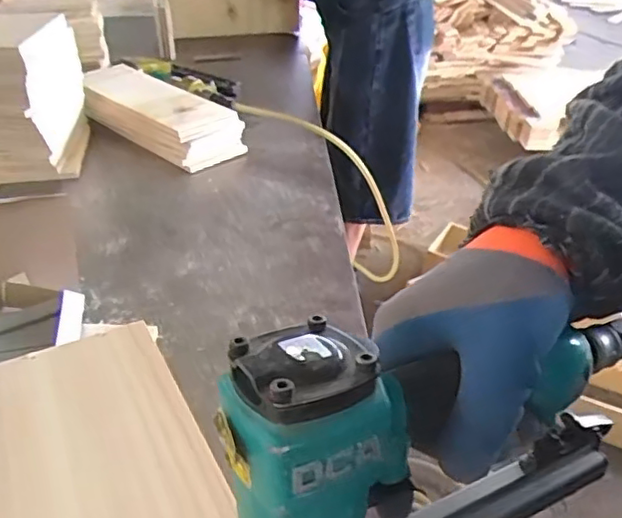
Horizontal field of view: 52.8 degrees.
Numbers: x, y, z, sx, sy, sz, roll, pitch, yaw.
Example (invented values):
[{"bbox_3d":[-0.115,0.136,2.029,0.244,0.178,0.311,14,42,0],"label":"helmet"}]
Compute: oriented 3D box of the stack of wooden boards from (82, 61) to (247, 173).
[{"bbox_3d":[-0.274,-0.262,1.111,0.141,0.073,0.371,-28,45,-36],"label":"stack of wooden boards"}]

